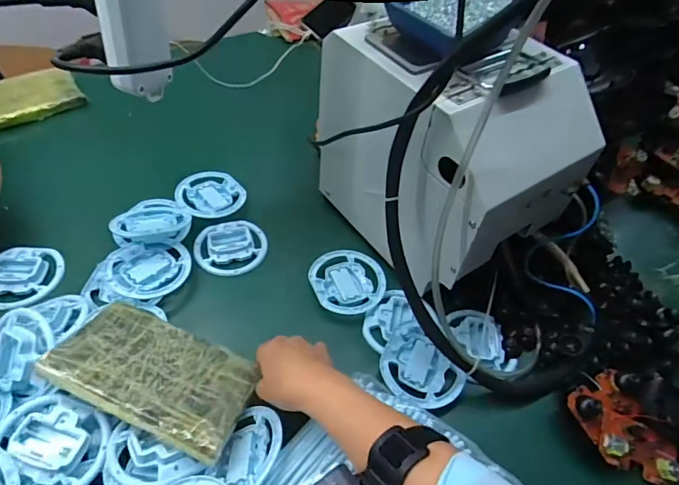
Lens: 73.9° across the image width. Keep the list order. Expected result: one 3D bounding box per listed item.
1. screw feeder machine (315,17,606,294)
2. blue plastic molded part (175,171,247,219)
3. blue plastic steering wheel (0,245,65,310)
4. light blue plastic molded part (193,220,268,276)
[{"bbox_3d":[0.128,-0.116,0.602,0.241,0.277,0.290,-25,57,-24],"label":"screw feeder machine"},{"bbox_3d":[-0.206,-0.080,0.718,0.102,0.021,0.112,3,50,-4],"label":"blue plastic molded part"},{"bbox_3d":[-0.428,0.042,0.606,0.092,0.031,0.093,3,50,-4],"label":"blue plastic steering wheel"},{"bbox_3d":[-0.160,0.006,0.664,0.102,0.020,0.090,2,50,-4],"label":"light blue plastic molded part"}]

